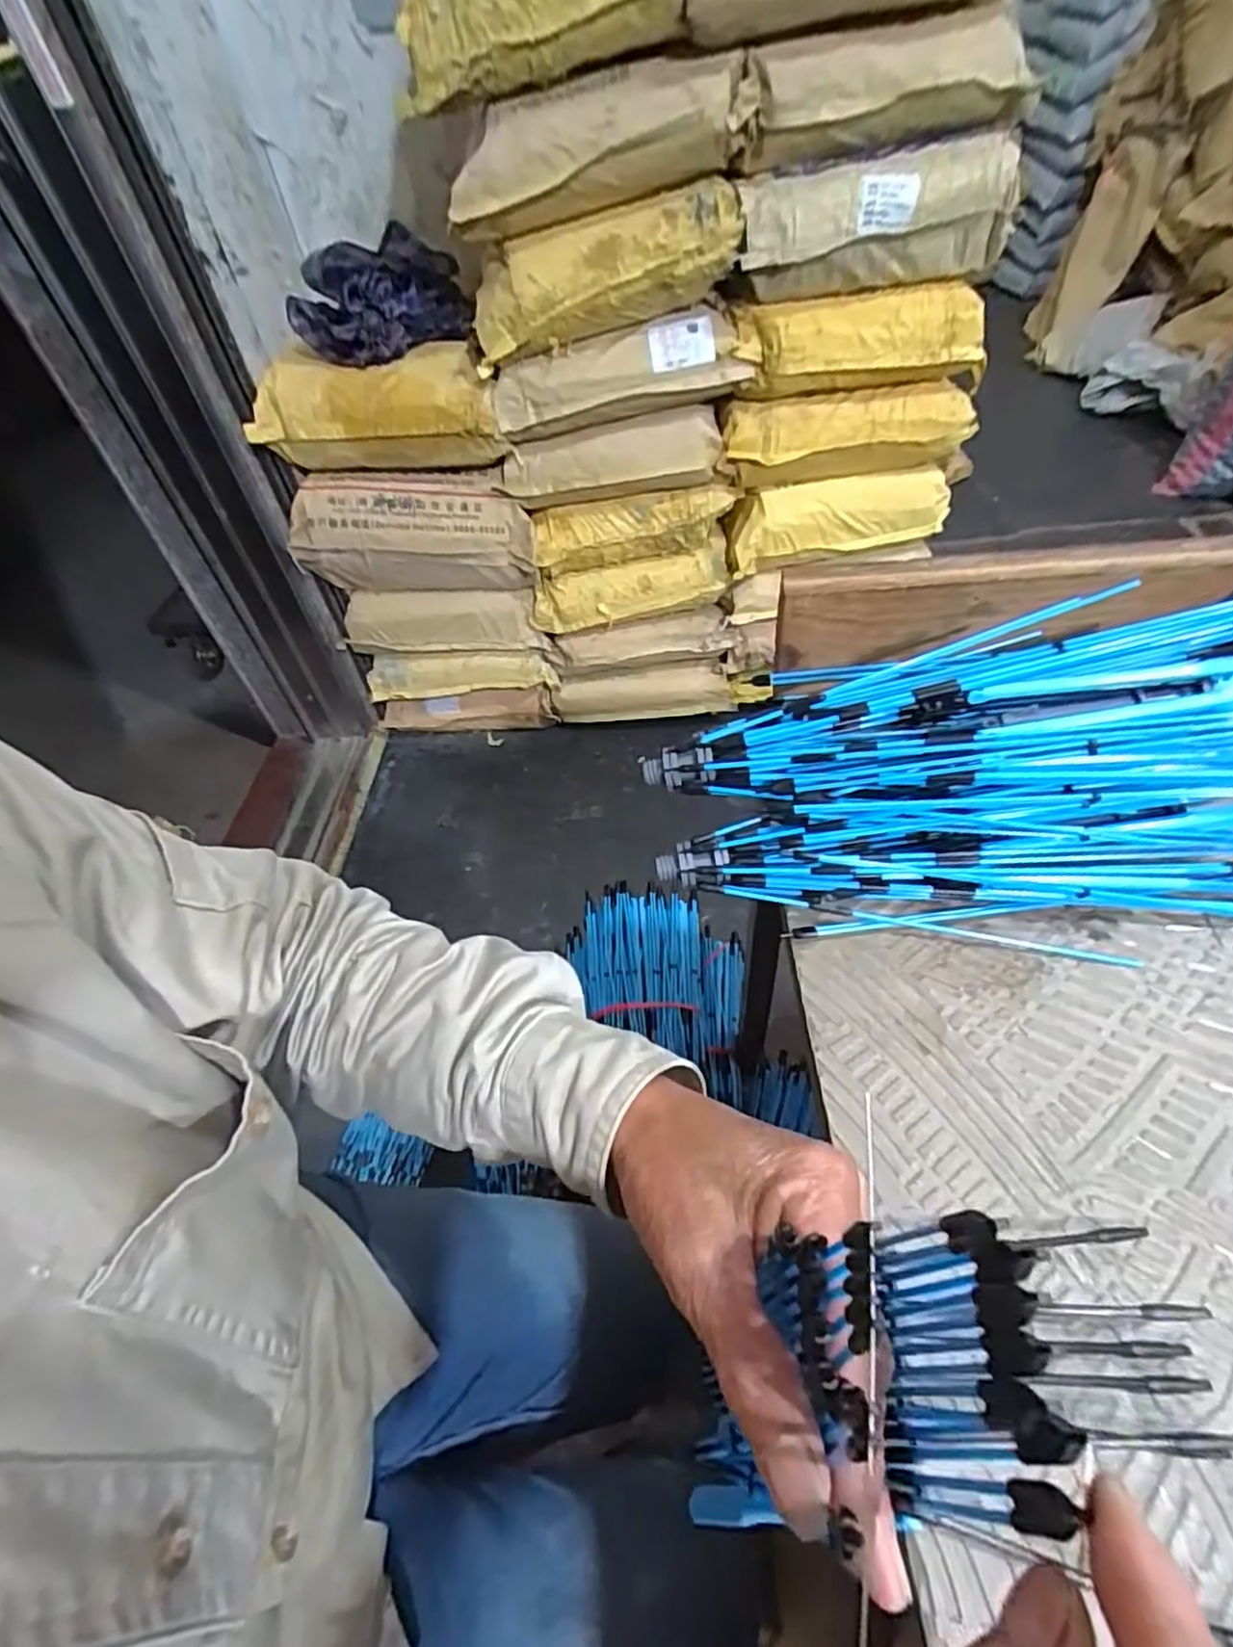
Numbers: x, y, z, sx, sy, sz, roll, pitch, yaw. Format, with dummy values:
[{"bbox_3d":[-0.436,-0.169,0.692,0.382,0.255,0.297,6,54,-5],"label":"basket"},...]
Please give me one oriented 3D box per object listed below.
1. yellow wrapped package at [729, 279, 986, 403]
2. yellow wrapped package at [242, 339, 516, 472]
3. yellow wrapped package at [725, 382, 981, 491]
[{"bbox_3d":[0.401,-0.791,1.096,0.408,0.126,0.100,-4,49,3],"label":"yellow wrapped package"},{"bbox_3d":[-0.416,-0.711,1.162,0.418,0.160,0.141,-7,49,0],"label":"yellow wrapped package"},{"bbox_3d":[0.411,-0.687,1.191,0.434,0.135,0.091,-1,49,6],"label":"yellow wrapped package"}]

